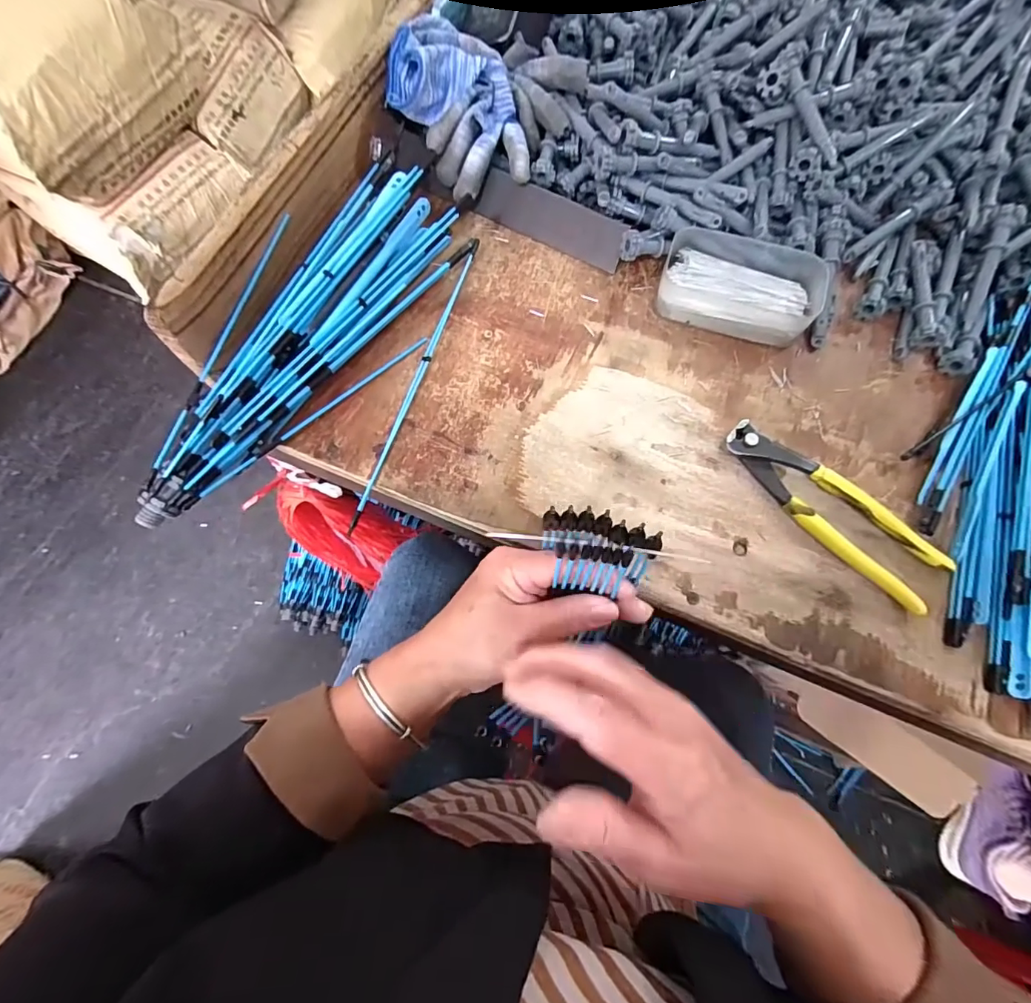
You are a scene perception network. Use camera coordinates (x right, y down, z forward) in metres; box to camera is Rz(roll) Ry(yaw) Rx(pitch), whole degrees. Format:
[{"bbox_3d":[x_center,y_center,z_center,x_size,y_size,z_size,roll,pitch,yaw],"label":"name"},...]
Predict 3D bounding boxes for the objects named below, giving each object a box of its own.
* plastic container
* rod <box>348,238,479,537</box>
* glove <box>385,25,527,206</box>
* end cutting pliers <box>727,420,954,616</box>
[{"bbox_3d":[0.175,-0.170,0.380,0.117,0.030,0.078,17,72,6],"label":"plastic container"},{"bbox_3d":[-0.076,-0.099,0.370,0.012,0.012,0.260,17,72,6],"label":"rod"},{"bbox_3d":[-0.046,-0.308,0.386,0.097,0.067,0.106,-10,71,-4],"label":"glove"},{"bbox_3d":[0.216,0.004,0.335,0.046,0.015,0.160,-42,76,-13],"label":"end cutting pliers"}]

